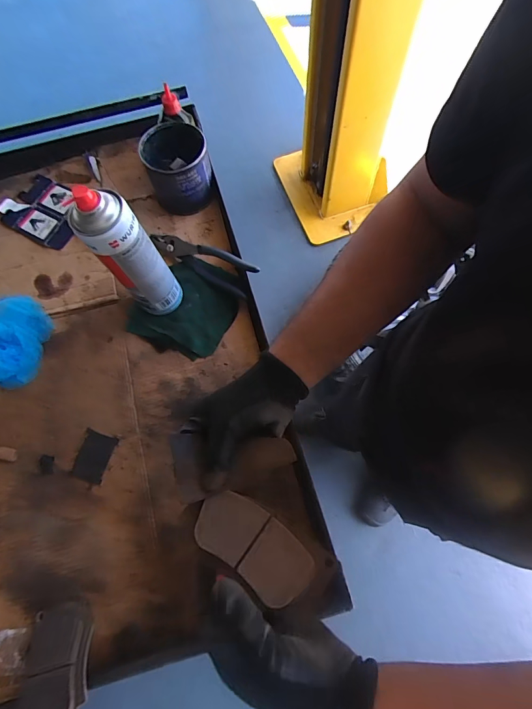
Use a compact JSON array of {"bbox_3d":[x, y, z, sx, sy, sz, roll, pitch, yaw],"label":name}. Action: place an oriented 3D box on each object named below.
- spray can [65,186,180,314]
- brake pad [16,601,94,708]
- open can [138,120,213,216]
[{"bbox_3d":[-0.168,-0.118,0.490,0.066,0.226,0.056,-41,75,-11],"label":"spray can"},{"bbox_3d":[-0.233,0.350,0.421,0.069,0.020,0.129,-15,39,-7],"label":"brake pad"},{"bbox_3d":[-0.140,-0.300,0.614,0.095,0.112,0.098,-1,71,2],"label":"open can"}]

